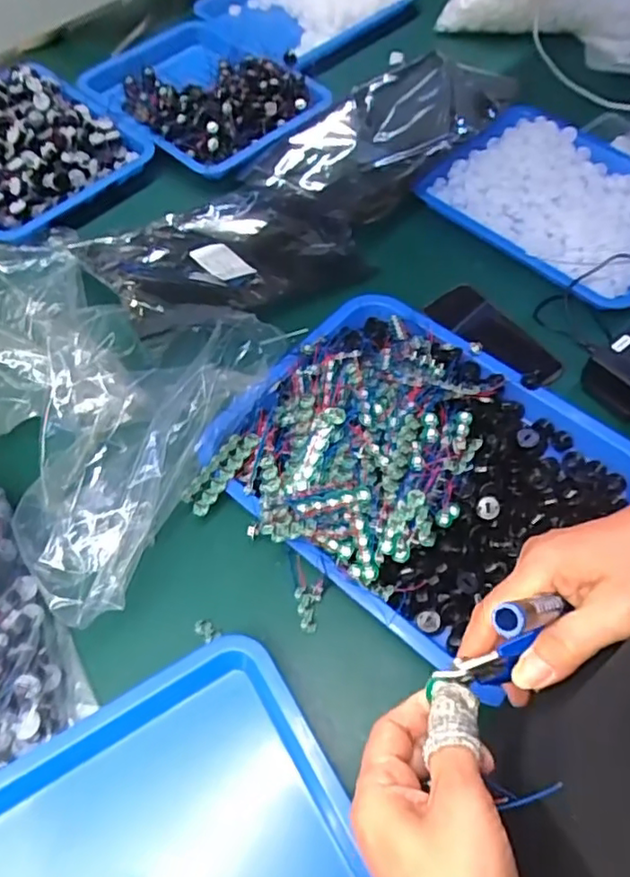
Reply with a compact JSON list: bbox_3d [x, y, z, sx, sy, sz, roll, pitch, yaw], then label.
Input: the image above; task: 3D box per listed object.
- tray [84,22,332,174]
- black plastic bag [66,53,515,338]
[{"bbox_3d":[-0.148,-0.502,0.880,0.278,0.057,0.244,40,68,20],"label":"tray"},{"bbox_3d":[0.014,-0.307,0.748,0.581,0.085,0.223,-31,65,-16],"label":"black plastic bag"}]

